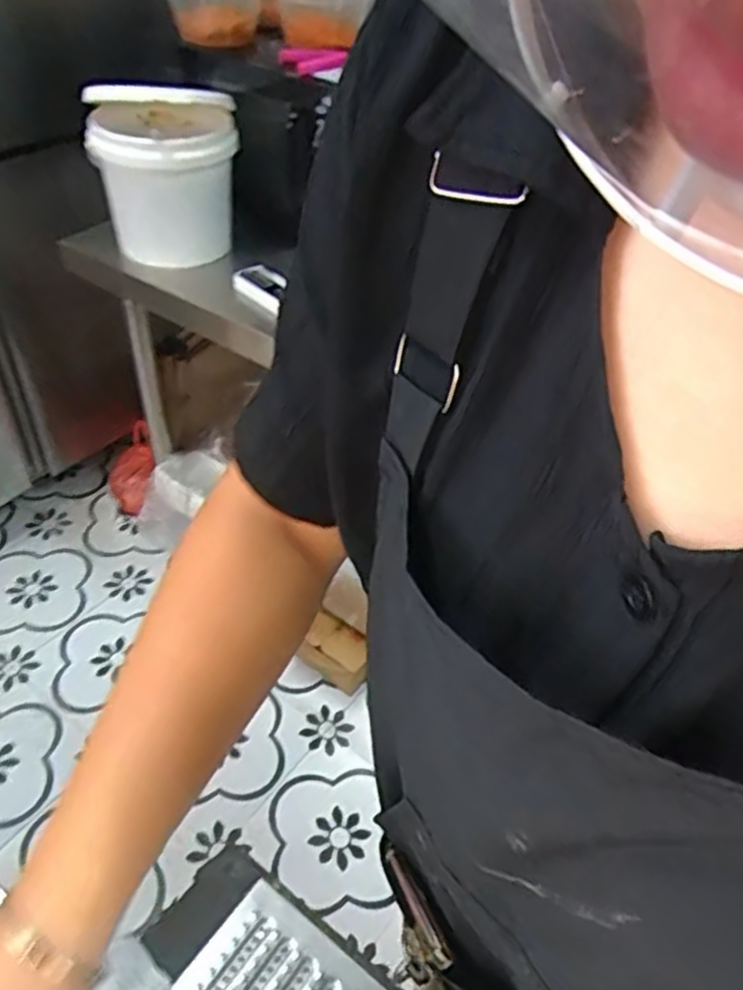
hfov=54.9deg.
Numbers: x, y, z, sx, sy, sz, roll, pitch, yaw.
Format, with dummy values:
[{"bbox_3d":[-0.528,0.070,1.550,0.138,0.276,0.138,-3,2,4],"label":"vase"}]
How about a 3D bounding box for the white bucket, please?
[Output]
[{"bbox_3d":[-0.335,-0.529,1.192,0.213,0.230,0.244,-4,44,-10],"label":"white bucket"}]

